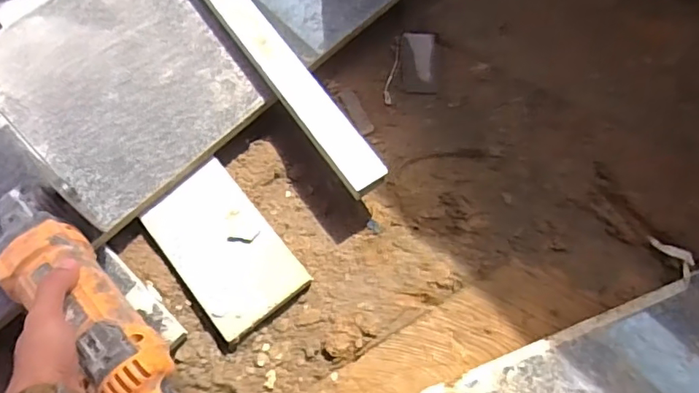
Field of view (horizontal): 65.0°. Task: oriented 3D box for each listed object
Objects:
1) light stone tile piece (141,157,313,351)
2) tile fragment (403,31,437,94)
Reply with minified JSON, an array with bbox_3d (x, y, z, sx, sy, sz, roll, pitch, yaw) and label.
[{"bbox_3d":[-0.132,0.057,0.578,0.101,0.024,0.171,-37,74,-13],"label":"light stone tile piece"},{"bbox_3d":[0.087,-0.165,0.679,0.042,0.004,0.076,1,82,-6],"label":"tile fragment"}]

